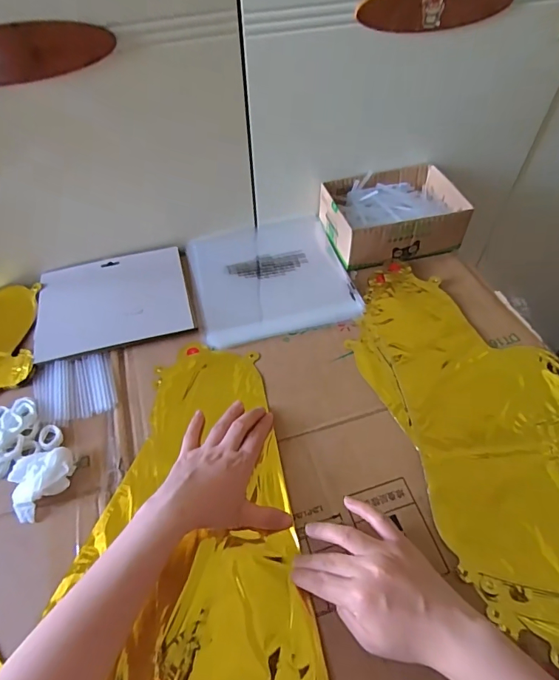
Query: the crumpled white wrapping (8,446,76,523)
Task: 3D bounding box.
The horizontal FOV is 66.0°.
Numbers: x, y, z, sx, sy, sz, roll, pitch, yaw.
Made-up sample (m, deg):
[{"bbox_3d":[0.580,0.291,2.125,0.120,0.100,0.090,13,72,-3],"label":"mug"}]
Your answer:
[{"bbox_3d":[-0.229,0.136,0.417,0.057,0.019,0.059,-22,55,-15],"label":"crumpled white wrapping"}]

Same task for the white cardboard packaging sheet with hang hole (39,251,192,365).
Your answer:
[{"bbox_3d":[-0.218,-0.055,0.569,0.187,0.011,0.158,-14,53,-9],"label":"white cardboard packaging sheet with hang hole"}]

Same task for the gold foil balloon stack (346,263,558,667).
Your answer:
[{"bbox_3d":[0.229,0.082,0.461,0.222,0.014,0.450,-18,54,-12],"label":"gold foil balloon stack"}]

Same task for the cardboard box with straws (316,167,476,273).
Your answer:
[{"bbox_3d":[0.169,-0.189,0.641,0.191,0.065,0.137,-12,53,-8],"label":"cardboard box with straws"}]

